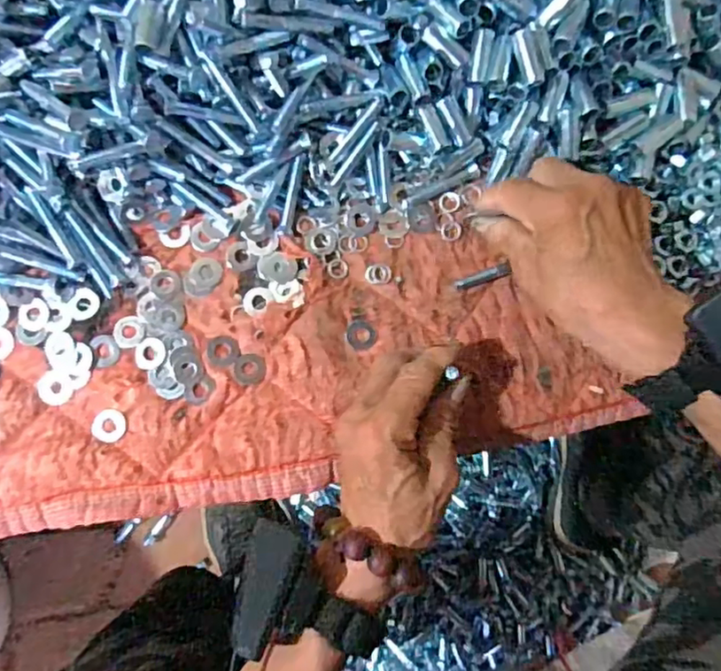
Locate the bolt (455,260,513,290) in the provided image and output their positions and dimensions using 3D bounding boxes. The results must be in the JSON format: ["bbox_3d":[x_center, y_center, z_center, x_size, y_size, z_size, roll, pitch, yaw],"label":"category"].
[{"bbox_3d":[0.088,-0.042,0.439,0.042,0.005,0.009,-20,88,-4],"label":"bolt"}]

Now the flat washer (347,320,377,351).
[{"bbox_3d":[0.001,0.000,0.435,0.021,0.008,0.021,-1,83,4],"label":"flat washer"}]

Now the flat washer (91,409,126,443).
[{"bbox_3d":[-0.171,0.062,0.414,0.022,0.004,0.023,0,87,-3],"label":"flat washer"}]

